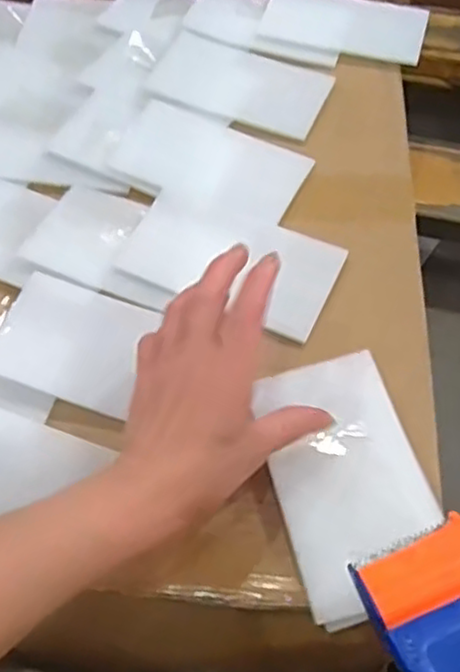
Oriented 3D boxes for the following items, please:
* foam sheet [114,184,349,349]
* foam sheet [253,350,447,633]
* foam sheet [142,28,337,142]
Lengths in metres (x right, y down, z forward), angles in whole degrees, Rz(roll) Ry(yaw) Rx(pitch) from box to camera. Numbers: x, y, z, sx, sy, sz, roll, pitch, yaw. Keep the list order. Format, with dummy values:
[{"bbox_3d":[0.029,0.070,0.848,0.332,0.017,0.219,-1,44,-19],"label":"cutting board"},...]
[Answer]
[{"bbox_3d":[0.001,-0.053,0.485,0.143,0.011,0.079,23,65,14],"label":"foam sheet"},{"bbox_3d":[0.065,0.078,0.385,0.081,0.013,0.139,-15,56,-6],"label":"foam sheet"},{"bbox_3d":[0.008,-0.210,0.578,0.142,0.004,0.086,21,59,8],"label":"foam sheet"}]

